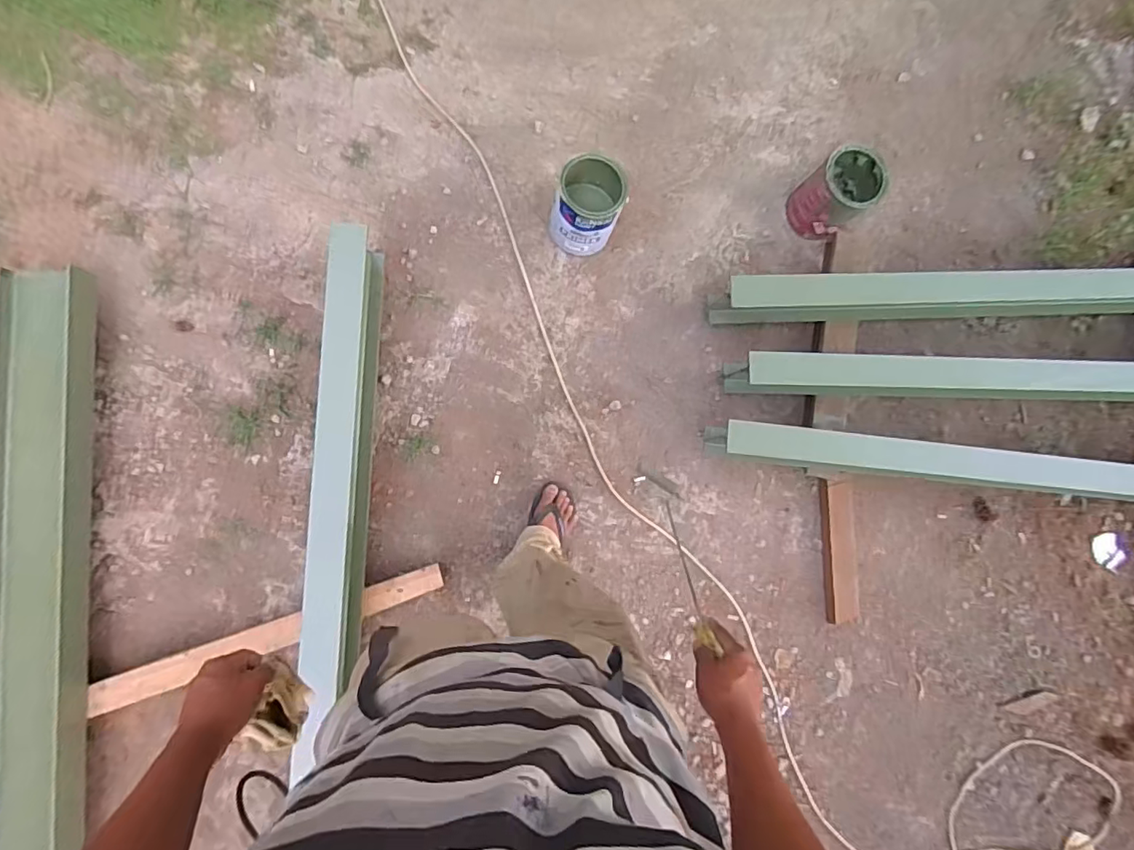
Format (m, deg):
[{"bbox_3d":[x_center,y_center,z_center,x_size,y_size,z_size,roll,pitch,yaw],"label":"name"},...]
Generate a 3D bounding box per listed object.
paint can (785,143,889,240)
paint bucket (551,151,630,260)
[{"bbox_3d":[0.704,-0.604,1.457,0.170,0.215,0.157,0,82,-3],"label":"paint can"},{"bbox_3d":[0.051,-0.542,1.394,0.167,0.178,0.172,1,83,-6],"label":"paint bucket"}]

